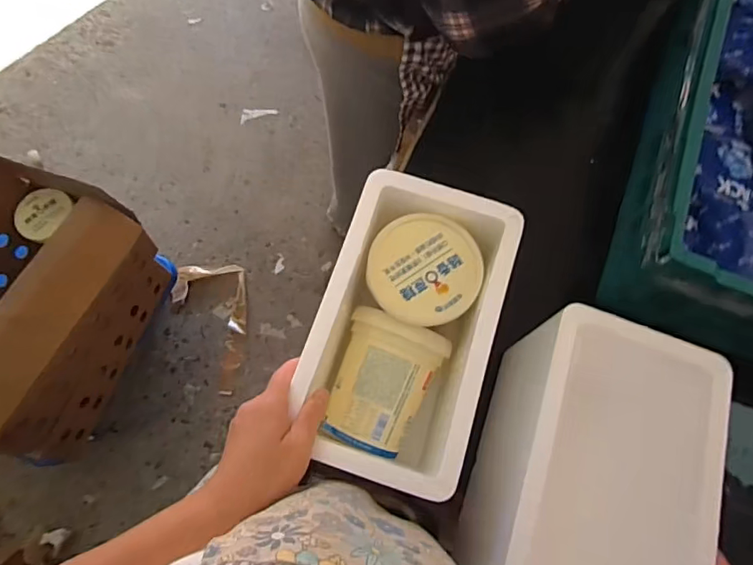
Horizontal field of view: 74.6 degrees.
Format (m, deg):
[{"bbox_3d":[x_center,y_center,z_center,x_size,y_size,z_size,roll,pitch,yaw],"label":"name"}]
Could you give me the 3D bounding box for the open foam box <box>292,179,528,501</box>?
[{"bbox_3d":[0.025,0.054,0.532,0.156,0.152,0.285,16,73,3],"label":"open foam box"}]

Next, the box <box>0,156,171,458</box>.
[{"bbox_3d":[-0.712,0.065,1.025,0.276,0.391,0.501,21,73,4],"label":"box"}]

